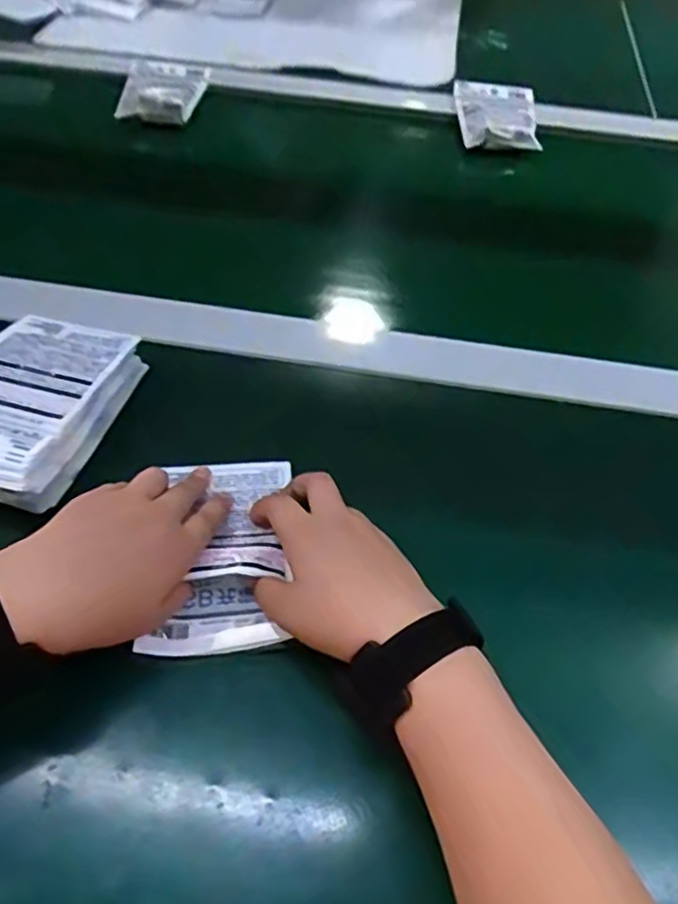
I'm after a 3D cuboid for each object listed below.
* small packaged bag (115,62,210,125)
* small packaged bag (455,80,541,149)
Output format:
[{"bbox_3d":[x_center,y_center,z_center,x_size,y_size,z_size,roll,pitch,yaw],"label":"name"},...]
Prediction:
[{"bbox_3d":[-0.219,-0.449,0.831,0.093,0.029,0.143,5,53,1],"label":"small packaged bag"},{"bbox_3d":[0.192,-0.416,0.815,0.100,0.018,0.153,5,53,1],"label":"small packaged bag"}]

